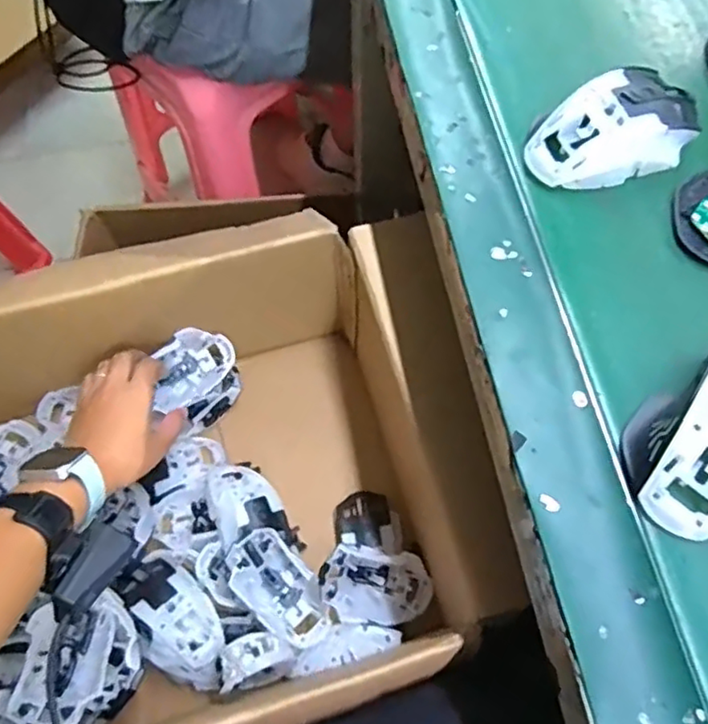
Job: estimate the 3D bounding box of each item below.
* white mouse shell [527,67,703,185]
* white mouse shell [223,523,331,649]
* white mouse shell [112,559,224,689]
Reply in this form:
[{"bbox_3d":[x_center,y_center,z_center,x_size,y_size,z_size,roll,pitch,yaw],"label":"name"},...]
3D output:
[{"bbox_3d":[0.171,-0.152,0.411,0.110,0.034,0.062,-26,68,-11],"label":"white mouse shell"},{"bbox_3d":[-0.069,0.215,0.593,0.060,0.024,0.114,-40,71,-14],"label":"white mouse shell"},{"bbox_3d":[-0.167,0.233,0.577,0.064,0.042,0.118,-38,70,-13],"label":"white mouse shell"}]

